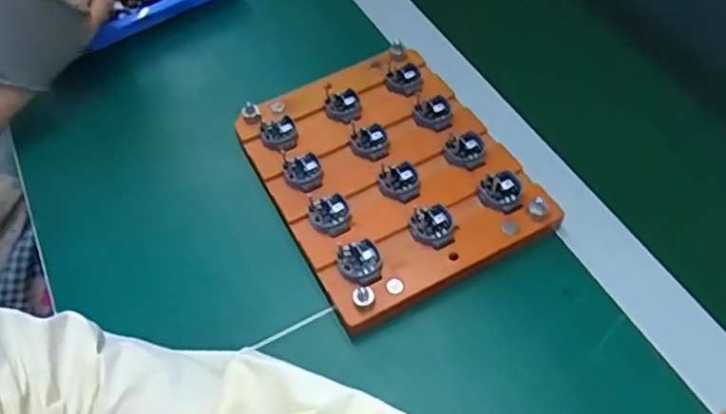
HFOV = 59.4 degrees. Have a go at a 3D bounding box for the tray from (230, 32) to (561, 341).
[{"bbox_3d":[0.015,-0.023,0.432,0.147,0.031,0.187,-25,57,-14],"label":"tray"}]

